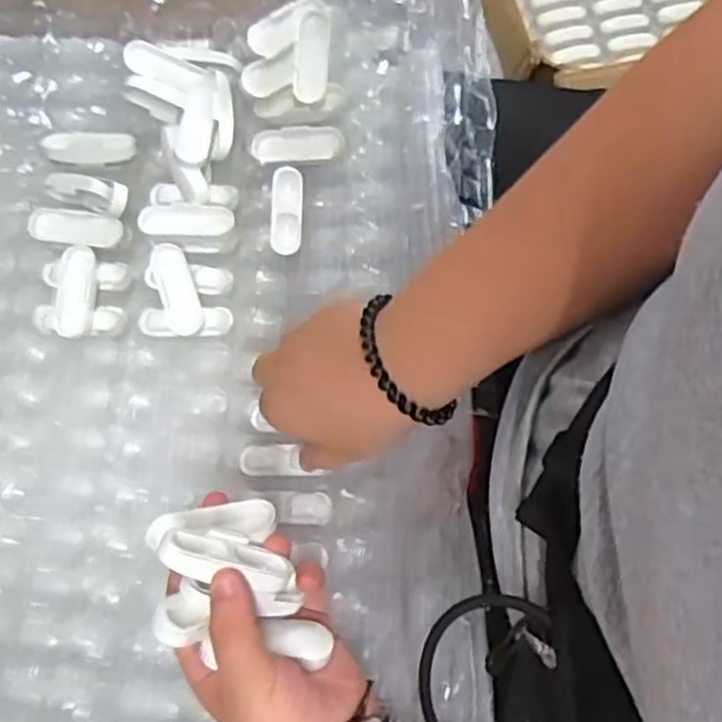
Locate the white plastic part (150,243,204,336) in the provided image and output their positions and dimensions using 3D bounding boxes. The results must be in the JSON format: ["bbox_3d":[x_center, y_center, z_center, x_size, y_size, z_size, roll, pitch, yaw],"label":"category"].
[{"bbox_3d":[-0.128,-0.050,0.531,0.025,0.007,0.068,-20,75,-3],"label":"white plastic part"}]

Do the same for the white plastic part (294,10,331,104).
[{"bbox_3d":[-0.034,-0.212,0.530,0.024,0.012,0.064,2,75,2],"label":"white plastic part"}]

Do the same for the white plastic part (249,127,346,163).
[{"bbox_3d":[-0.045,-0.153,0.539,0.067,0.004,0.024,1,89,14],"label":"white plastic part"}]

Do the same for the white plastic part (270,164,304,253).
[{"bbox_3d":[-0.052,-0.106,0.536,0.021,0.014,0.059,1,75,2],"label":"white plastic part"}]

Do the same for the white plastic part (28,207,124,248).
[{"bbox_3d":[-0.202,-0.093,0.535,0.071,0.010,0.023,9,76,4],"label":"white plastic part"}]

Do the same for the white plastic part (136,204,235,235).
[{"bbox_3d":[-0.122,-0.097,0.531,0.064,0.010,0.022,-2,75,1],"label":"white plastic part"}]

